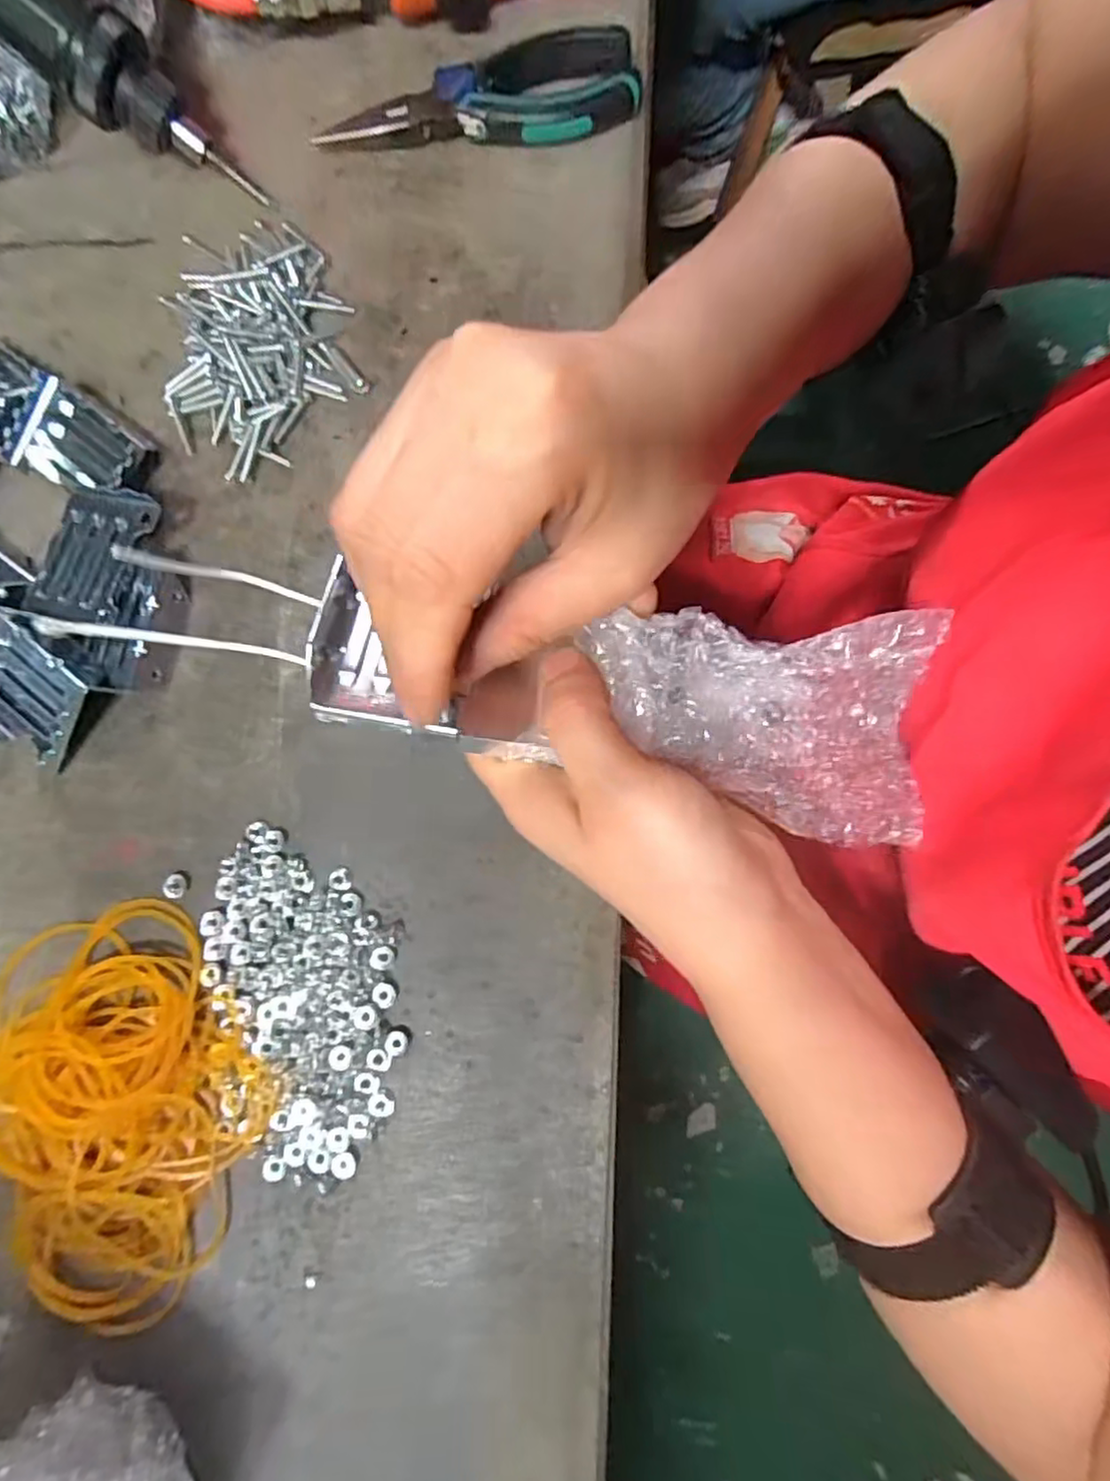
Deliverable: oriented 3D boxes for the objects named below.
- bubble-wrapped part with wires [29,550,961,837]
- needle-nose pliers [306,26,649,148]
[{"bbox_3d":[-0.001,-0.017,0.216,0.272,0.037,0.069,8,80,-7],"label":"bubble-wrapped part with wires"},{"bbox_3d":[-0.037,-0.312,0.329,0.152,0.020,0.047,-12,80,-3],"label":"needle-nose pliers"}]

